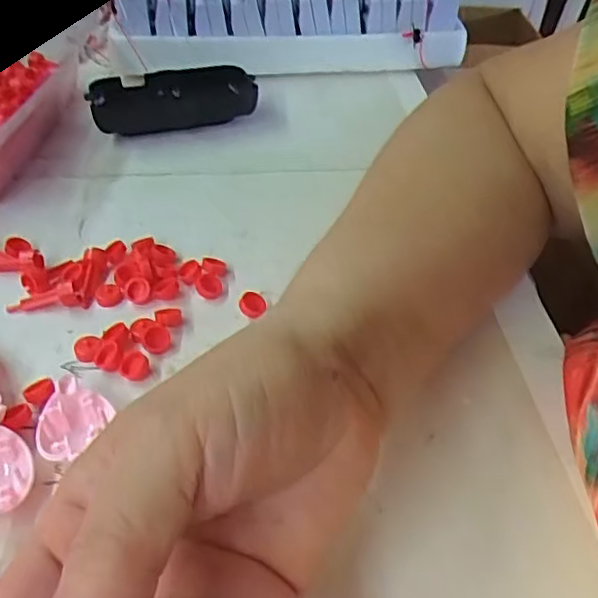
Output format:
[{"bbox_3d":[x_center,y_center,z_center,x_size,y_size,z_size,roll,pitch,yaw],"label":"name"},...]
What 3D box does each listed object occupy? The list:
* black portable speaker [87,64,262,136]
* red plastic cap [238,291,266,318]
[{"bbox_3d":[-0.088,-0.138,0.437,0.108,0.028,0.044,-10,44,-14],"label":"black portable speaker"},{"bbox_3d":[-0.022,0.003,0.297,0.012,0.009,0.012,2,42,-1],"label":"red plastic cap"}]

